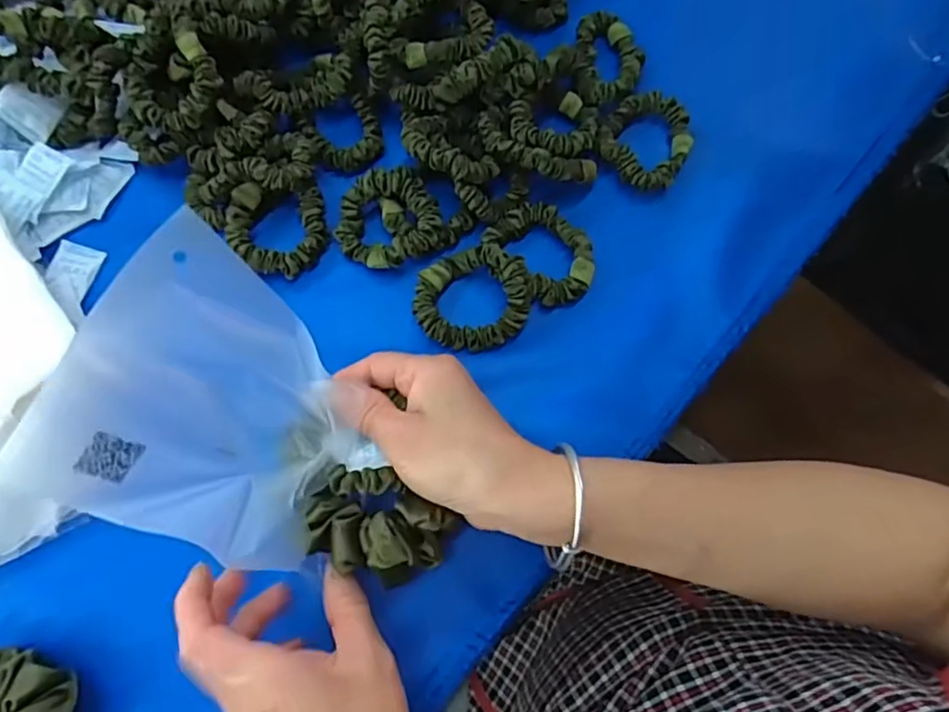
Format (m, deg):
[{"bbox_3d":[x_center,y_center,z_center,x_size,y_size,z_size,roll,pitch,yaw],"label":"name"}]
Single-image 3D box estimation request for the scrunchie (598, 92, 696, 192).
[{"bbox_3d":[0.111,-0.141,0.397,0.057,0.015,0.064,33,78,8],"label":"scrunchie"}]

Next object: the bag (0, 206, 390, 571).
[{"bbox_3d":[-0.108,0.027,0.279,0.040,0.147,0.127,6,66,47],"label":"bag"}]

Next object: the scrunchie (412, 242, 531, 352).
[{"bbox_3d":[-0.001,-0.036,0.362,0.068,0.022,0.059,5,75,1],"label":"scrunchie"}]

